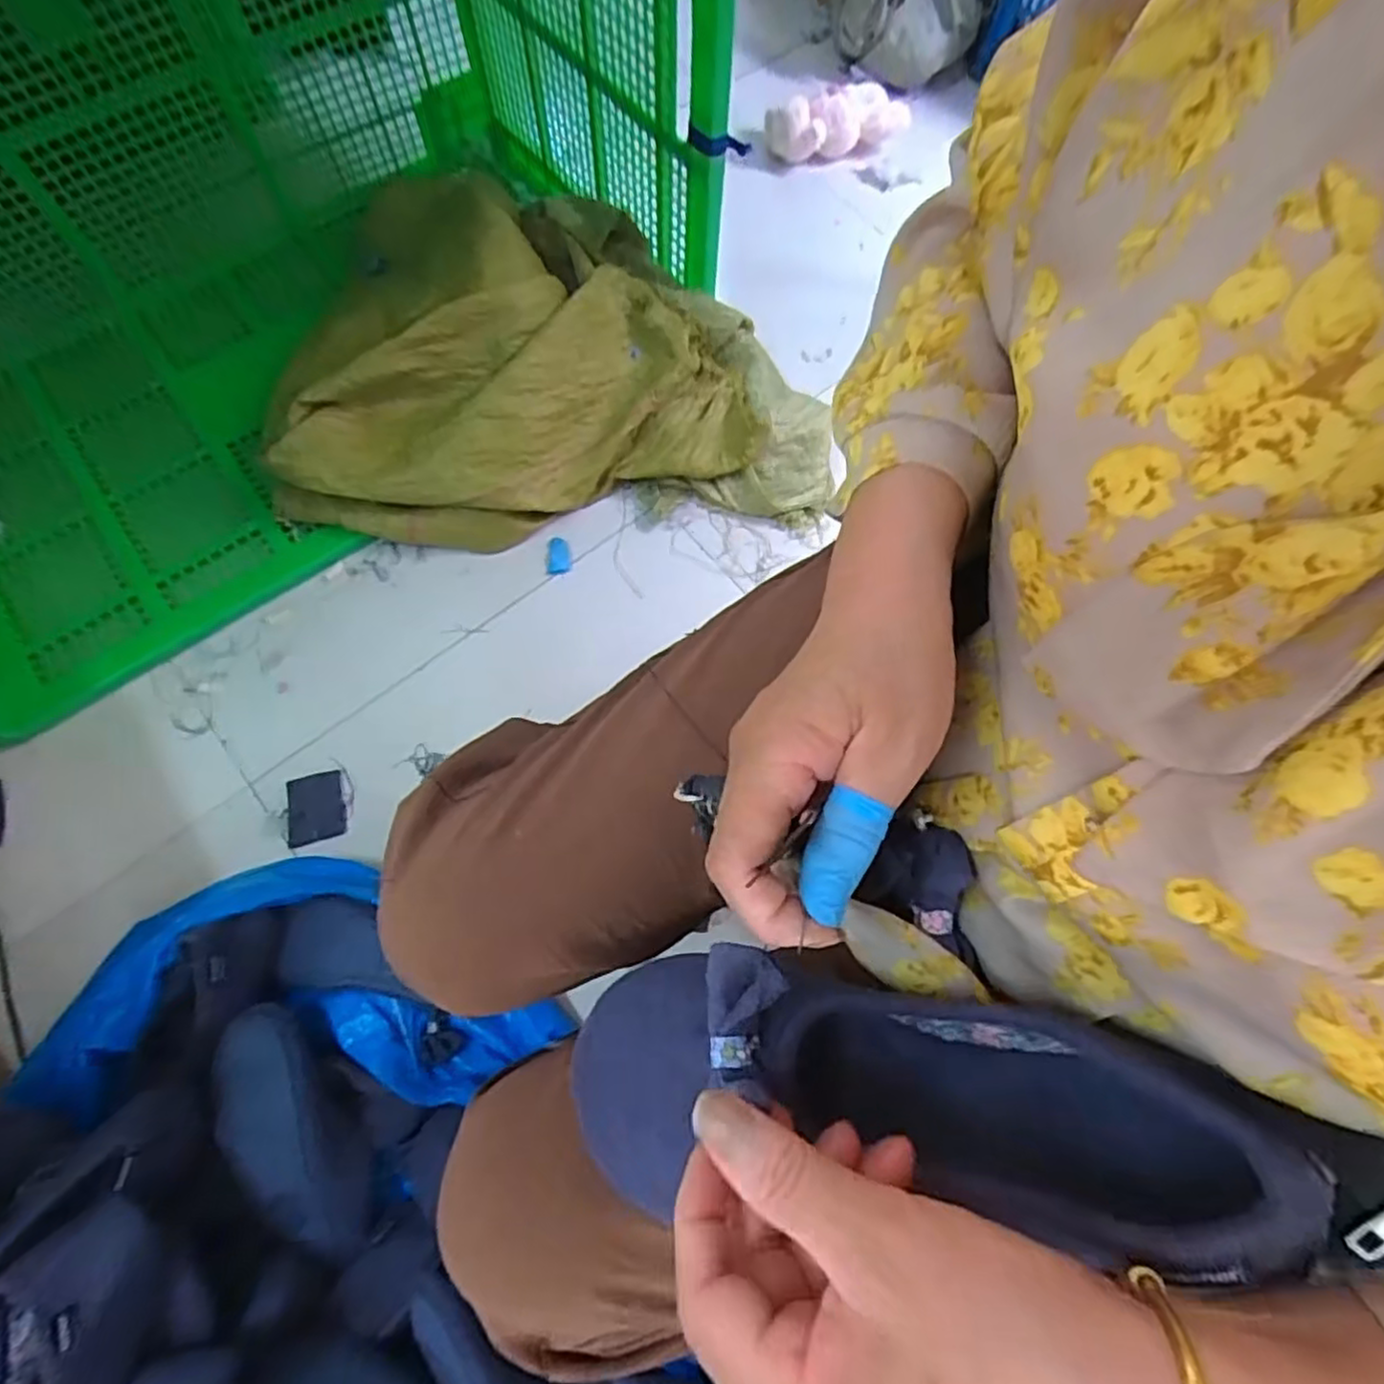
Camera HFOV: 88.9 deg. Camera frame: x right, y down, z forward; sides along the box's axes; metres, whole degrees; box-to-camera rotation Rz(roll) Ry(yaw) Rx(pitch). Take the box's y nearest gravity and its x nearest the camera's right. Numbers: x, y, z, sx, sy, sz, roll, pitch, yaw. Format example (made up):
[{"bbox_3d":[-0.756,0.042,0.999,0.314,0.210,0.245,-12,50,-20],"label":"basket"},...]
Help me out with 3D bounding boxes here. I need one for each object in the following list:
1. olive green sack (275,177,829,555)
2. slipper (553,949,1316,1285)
[{"bbox_3d":[-0.178,-0.444,0.926,0.674,0.191,0.471,-2,70,-3],"label":"olive green sack"},{"bbox_3d":[0.071,0.148,0.261,0.227,0.074,0.084,2,69,16],"label":"slipper"}]

